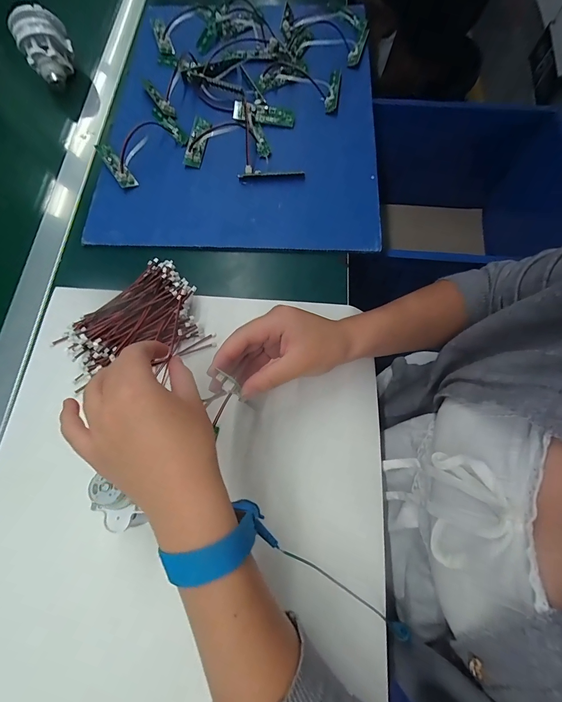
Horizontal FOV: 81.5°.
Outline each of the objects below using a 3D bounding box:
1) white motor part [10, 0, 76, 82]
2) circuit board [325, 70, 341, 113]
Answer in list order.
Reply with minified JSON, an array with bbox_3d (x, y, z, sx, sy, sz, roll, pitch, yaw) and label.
[{"bbox_3d":[-0.335,-0.436,0.463,0.066,0.062,0.055,-27,70,-13],"label":"white motor part"},{"bbox_3d":[0.074,-0.369,0.463,0.016,0.012,0.071,8,66,2],"label":"circuit board"}]

